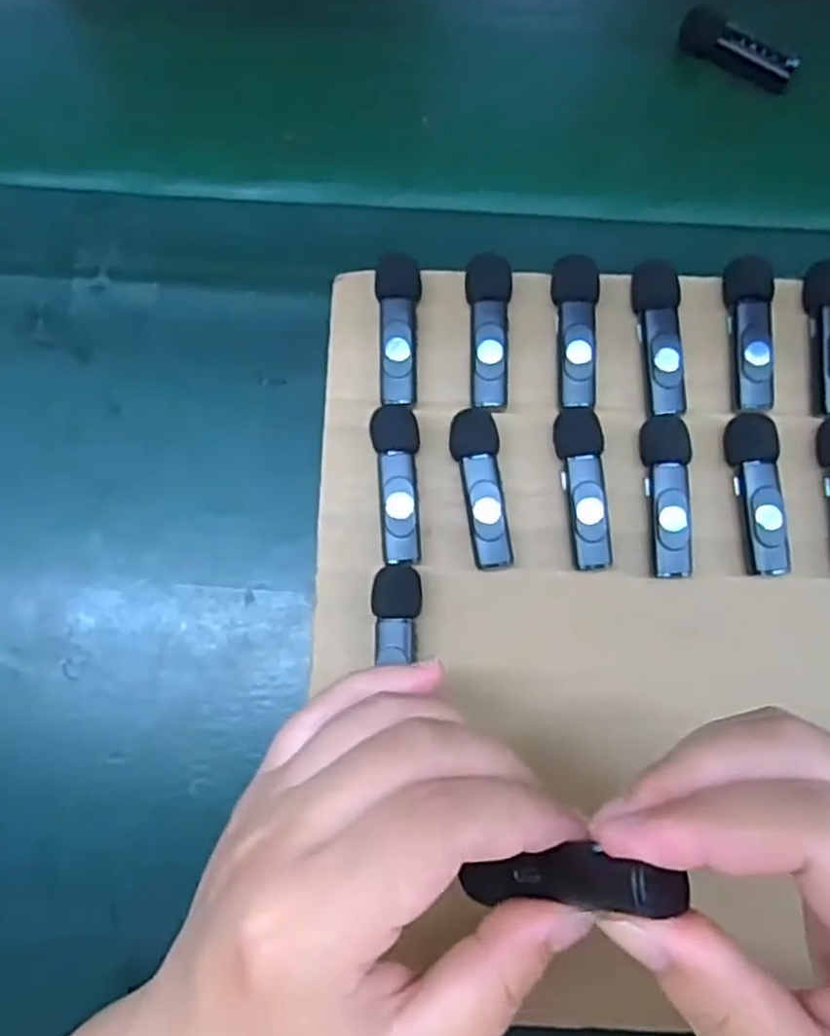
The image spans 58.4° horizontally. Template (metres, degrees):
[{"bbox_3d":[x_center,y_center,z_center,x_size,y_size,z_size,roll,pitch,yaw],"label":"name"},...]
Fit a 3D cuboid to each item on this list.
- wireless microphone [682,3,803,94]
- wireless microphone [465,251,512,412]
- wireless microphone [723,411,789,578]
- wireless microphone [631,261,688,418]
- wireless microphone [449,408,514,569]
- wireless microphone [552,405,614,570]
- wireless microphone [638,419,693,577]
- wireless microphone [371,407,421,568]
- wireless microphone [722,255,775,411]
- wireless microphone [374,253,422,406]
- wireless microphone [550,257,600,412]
[{"bbox_3d":[0.176,-0.255,0.405,0.065,0.017,0.021,29,78,7],"label":"wireless microphone"},{"bbox_3d":[0.032,-0.078,0.311,0.018,0.014,0.065,-2,81,-1],"label":"wireless microphone"},{"bbox_3d":[0.137,-0.010,0.298,0.017,0.015,0.065,-1,81,-1],"label":"wireless microphone"},{"bbox_3d":[0.103,-0.074,0.309,0.018,0.017,0.063,-7,81,-2],"label":"wireless microphone"},{"bbox_3d":[0.026,-0.012,0.300,0.019,0.014,0.064,-6,81,-1],"label":"wireless microphone"},{"bbox_3d":[0.067,-0.013,0.300,0.018,0.015,0.066,-3,81,-1],"label":"wireless microphone"},{"bbox_3d":[0.101,-0.009,0.300,0.017,0.016,0.065,0,81,-1],"label":"wireless microphone"},{"bbox_3d":[-0.006,-0.013,0.302,0.018,0.015,0.063,-5,81,-1],"label":"wireless microphone"},{"bbox_3d":[0.139,-0.075,0.306,0.017,0.017,0.062,-1,81,-1],"label":"wireless microphone"},{"bbox_3d":[-0.007,-0.078,0.312,0.018,0.014,0.063,-1,81,-1],"label":"wireless microphone"},{"bbox_3d":[0.067,-0.078,0.310,0.018,0.012,0.065,-1,81,-1],"label":"wireless microphone"}]

